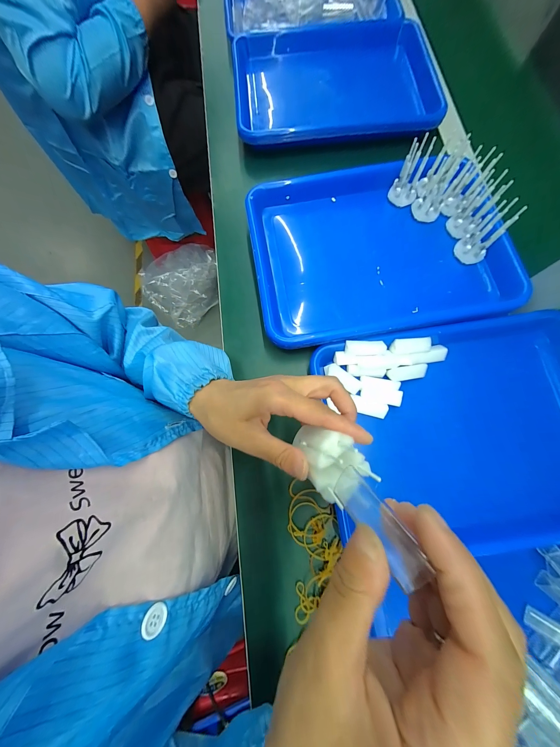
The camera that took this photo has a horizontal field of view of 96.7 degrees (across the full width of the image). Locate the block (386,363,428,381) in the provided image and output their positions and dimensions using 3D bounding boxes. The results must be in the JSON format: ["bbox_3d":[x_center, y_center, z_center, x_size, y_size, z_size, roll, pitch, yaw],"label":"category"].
[{"bbox_3d":[0.159,-0.001,0.308,0.052,0.010,0.016,-10,76,-1],"label":"block"}]

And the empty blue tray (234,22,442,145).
[{"bbox_3d":[0.090,-0.502,0.444,0.340,0.057,0.264,-5,76,0],"label":"empty blue tray"}]

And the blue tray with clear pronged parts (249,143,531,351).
[{"bbox_3d":[0.130,-0.173,0.332,0.333,0.064,0.250,-9,76,-1],"label":"blue tray with clear pronged parts"}]

